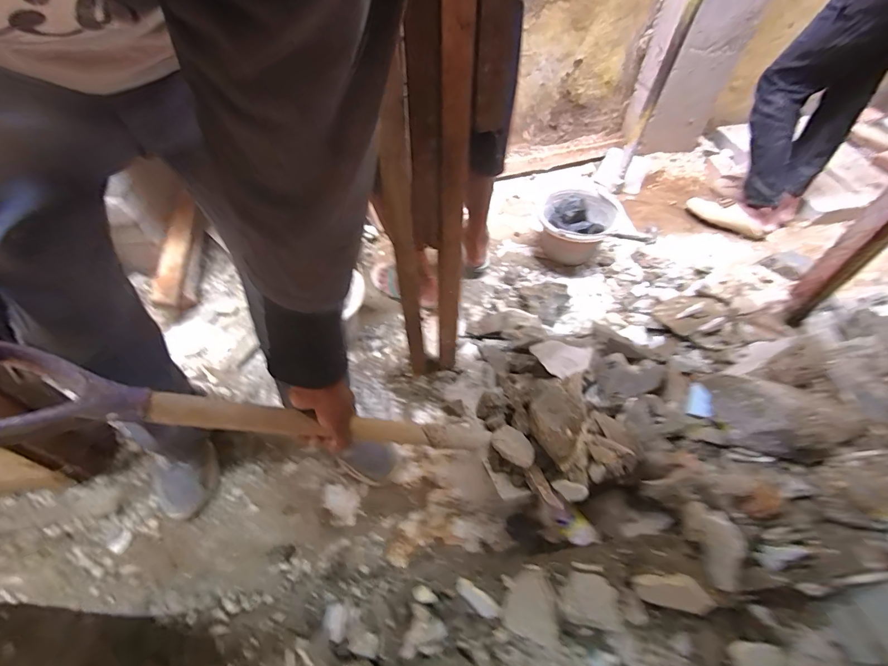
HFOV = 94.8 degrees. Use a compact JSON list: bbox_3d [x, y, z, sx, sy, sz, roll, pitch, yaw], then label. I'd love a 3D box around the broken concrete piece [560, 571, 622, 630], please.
[{"bbox_3d":[0.225,0.409,0.627,0.084,0.045,0.064,12,53,9],"label":"broken concrete piece"}]

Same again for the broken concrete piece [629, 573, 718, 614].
[{"bbox_3d":[0.357,0.401,0.634,0.114,0.035,0.044,11,53,8],"label":"broken concrete piece"}]

